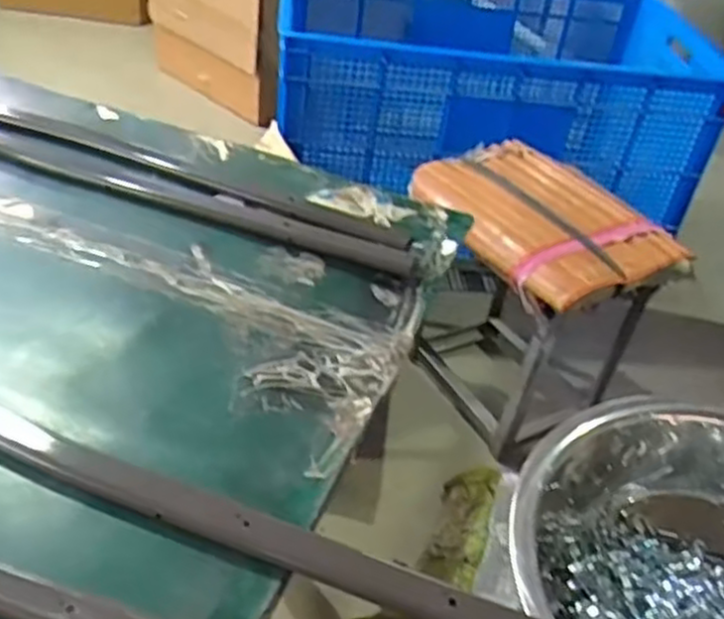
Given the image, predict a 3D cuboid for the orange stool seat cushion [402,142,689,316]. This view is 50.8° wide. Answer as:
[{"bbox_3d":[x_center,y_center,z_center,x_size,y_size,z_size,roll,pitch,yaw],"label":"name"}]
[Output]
[{"bbox_3d":[0.340,-0.174,1.409,0.337,0.066,0.461,-13,43,-24],"label":"orange stool seat cushion"}]

